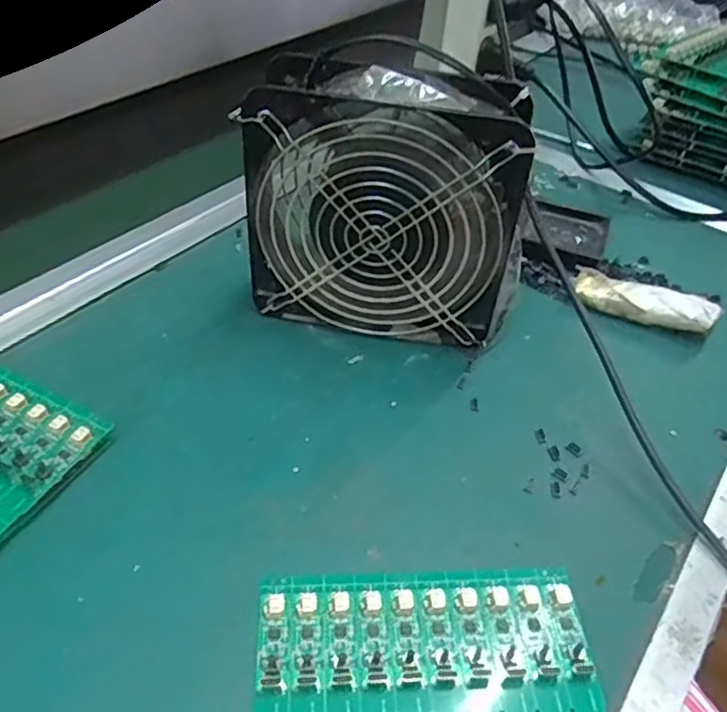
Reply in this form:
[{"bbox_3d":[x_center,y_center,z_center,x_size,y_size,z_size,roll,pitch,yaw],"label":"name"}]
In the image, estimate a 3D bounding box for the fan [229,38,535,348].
[{"bbox_3d":[0.013,-0.088,0.391,0.153,0.161,0.056,10,44,6],"label":"fan"}]

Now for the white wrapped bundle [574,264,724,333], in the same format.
[{"bbox_3d":[0.189,-0.036,0.452,0.091,0.022,0.030,24,47,20],"label":"white wrapped bundle"}]

